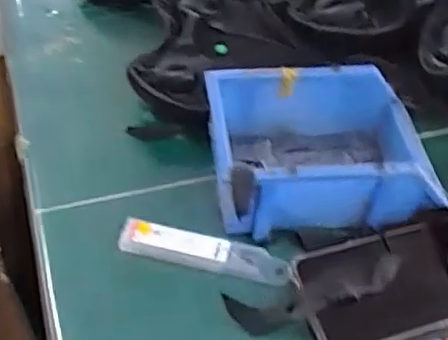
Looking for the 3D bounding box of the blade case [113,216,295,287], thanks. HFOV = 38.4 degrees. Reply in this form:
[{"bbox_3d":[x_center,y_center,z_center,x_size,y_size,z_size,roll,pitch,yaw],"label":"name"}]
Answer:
[{"bbox_3d":[-0.015,0.060,0.479,0.128,0.015,0.028,11,47,6],"label":"blade case"}]

